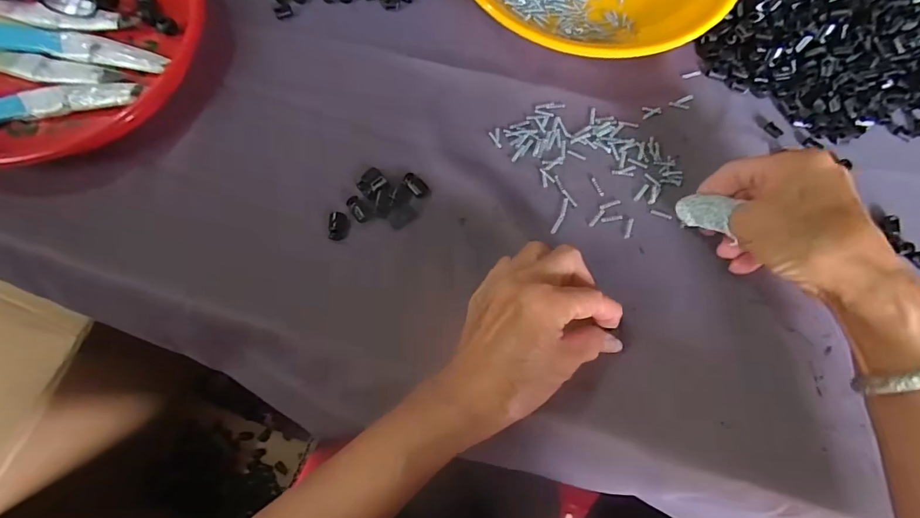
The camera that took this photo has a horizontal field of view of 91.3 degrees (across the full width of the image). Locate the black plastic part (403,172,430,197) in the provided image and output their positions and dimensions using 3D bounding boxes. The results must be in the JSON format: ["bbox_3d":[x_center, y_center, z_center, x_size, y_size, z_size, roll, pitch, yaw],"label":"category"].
[{"bbox_3d":[-0.034,-0.057,0.348,0.012,0.004,0.022,-43,77,-12],"label":"black plastic part"}]

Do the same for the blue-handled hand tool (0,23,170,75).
[{"bbox_3d":[-0.333,-0.179,0.381,0.154,0.016,0.025,9,72,3],"label":"blue-handled hand tool"}]

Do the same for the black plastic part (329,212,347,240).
[{"bbox_3d":[-0.093,-0.025,0.340,0.013,0.004,0.022,4,72,2],"label":"black plastic part"}]

